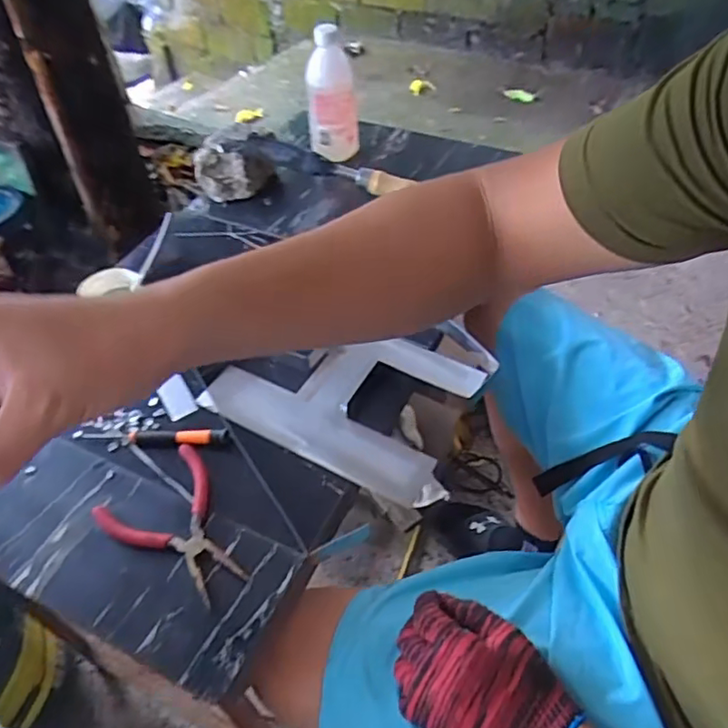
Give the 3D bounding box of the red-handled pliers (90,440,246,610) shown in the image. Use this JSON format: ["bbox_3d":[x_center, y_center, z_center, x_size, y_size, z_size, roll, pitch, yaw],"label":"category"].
[{"bbox_3d":[-0.156,0.143,0.524,0.138,0.013,0.100,36,58,29],"label":"red-handled pliers"}]

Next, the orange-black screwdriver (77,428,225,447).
[{"bbox_3d":[-0.208,0.069,0.590,0.150,0.016,0.019,0,48,2],"label":"orange-black screwdriver"}]

